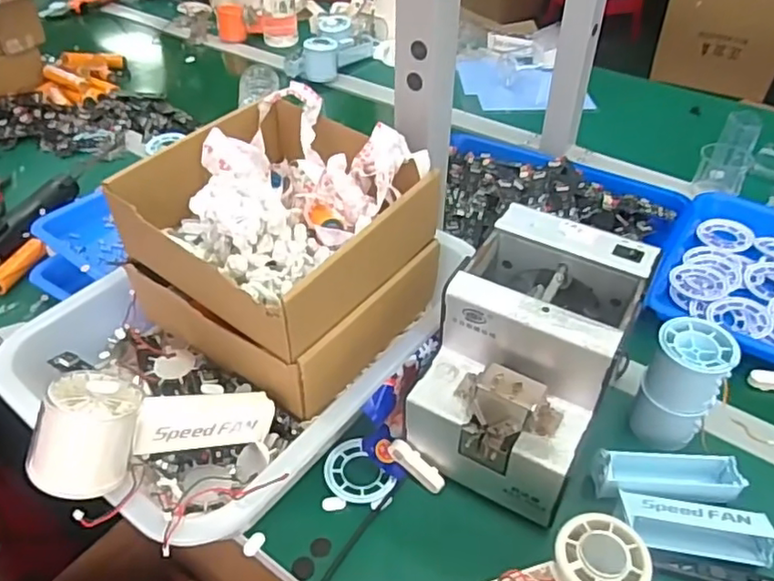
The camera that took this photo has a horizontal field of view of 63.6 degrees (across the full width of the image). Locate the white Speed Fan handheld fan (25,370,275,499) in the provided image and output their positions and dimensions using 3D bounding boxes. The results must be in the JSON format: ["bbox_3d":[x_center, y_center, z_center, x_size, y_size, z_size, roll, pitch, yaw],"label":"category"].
[{"bbox_3d":[-0.157,0.093,0.427,0.152,0.068,0.055,11,12,-45],"label":"white Speed Fan handheld fan"}]

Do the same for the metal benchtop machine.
[{"bbox_3d":[0.110,0.054,0.490,0.121,0.150,0.169,23,46,23],"label":"metal benchtop machine"}]

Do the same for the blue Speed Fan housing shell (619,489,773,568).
[{"bbox_3d":[0.220,0.171,0.446,0.101,0.030,0.034,4,42,5],"label":"blue Speed Fan housing shell"}]

